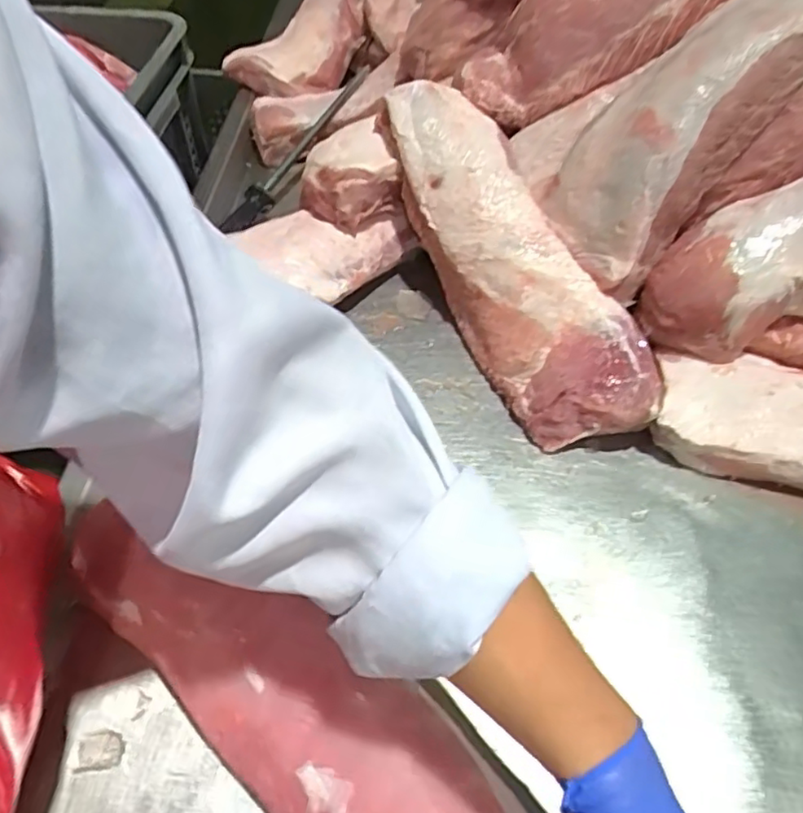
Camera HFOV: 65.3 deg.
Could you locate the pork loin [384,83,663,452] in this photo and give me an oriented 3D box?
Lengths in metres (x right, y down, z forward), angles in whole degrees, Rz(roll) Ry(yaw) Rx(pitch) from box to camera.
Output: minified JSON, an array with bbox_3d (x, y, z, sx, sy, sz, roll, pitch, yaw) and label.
[{"bbox_3d":[0.106,-0.153,0.678,0.127,0.114,0.435,-23,74,-17],"label":"pork loin"}]

